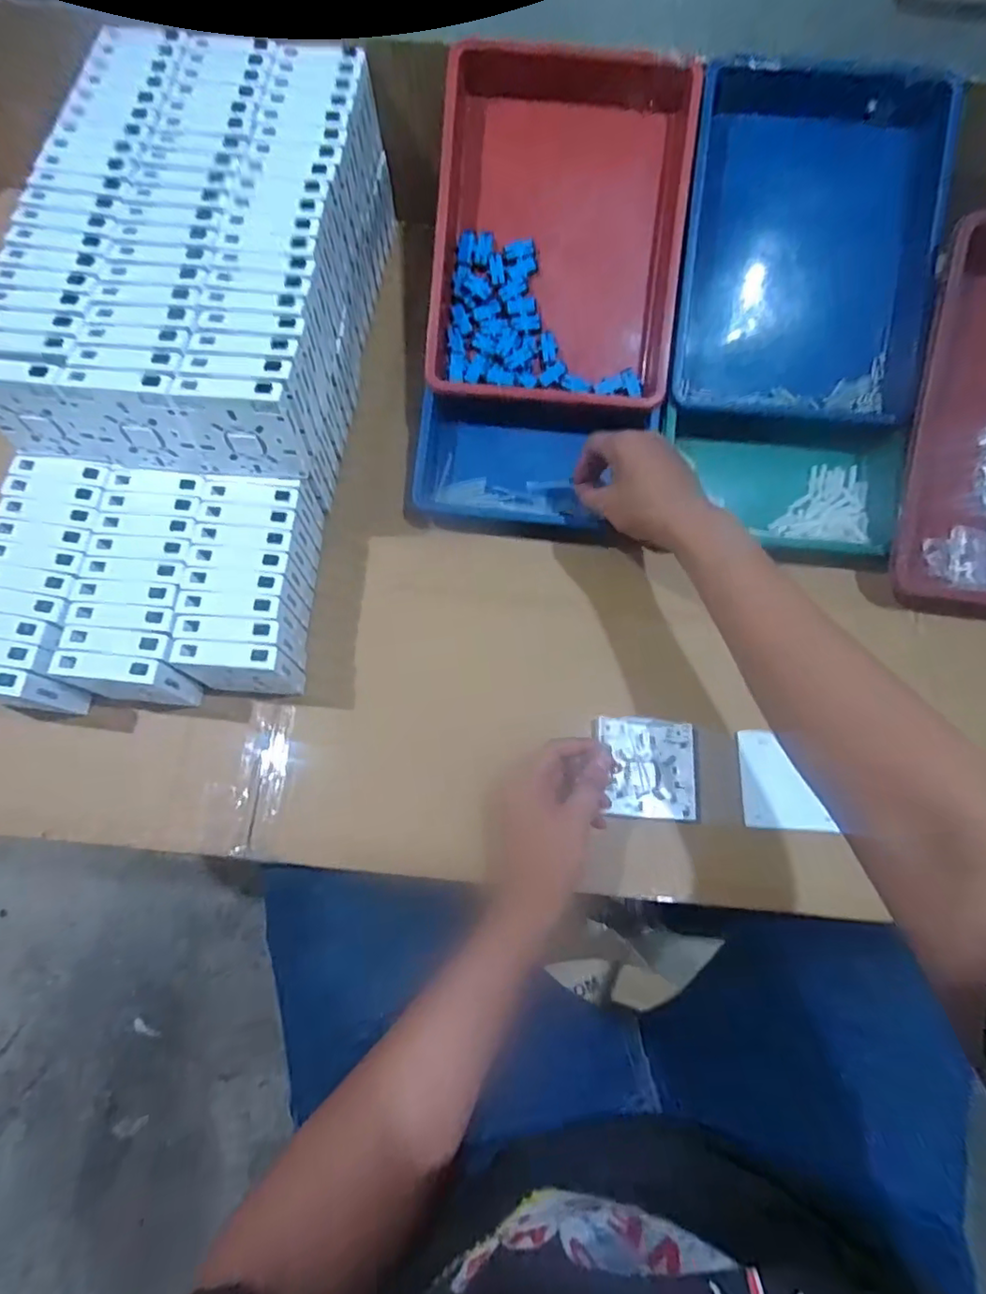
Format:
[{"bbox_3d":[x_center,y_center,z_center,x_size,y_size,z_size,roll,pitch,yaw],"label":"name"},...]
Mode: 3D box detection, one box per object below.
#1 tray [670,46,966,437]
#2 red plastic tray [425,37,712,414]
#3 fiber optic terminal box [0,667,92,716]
[{"bbox_3d":[0.299,-0.379,0.550,0.231,0.052,0.319,4,104,3],"label":"tray"},{"bbox_3d":[0.066,-0.401,0.567,0.241,0.049,0.313,6,98,3],"label":"red plastic tray"},{"bbox_3d":[-0.412,0.037,0.496,0.095,0.088,0.027,11,72,2],"label":"fiber optic terminal box"}]

